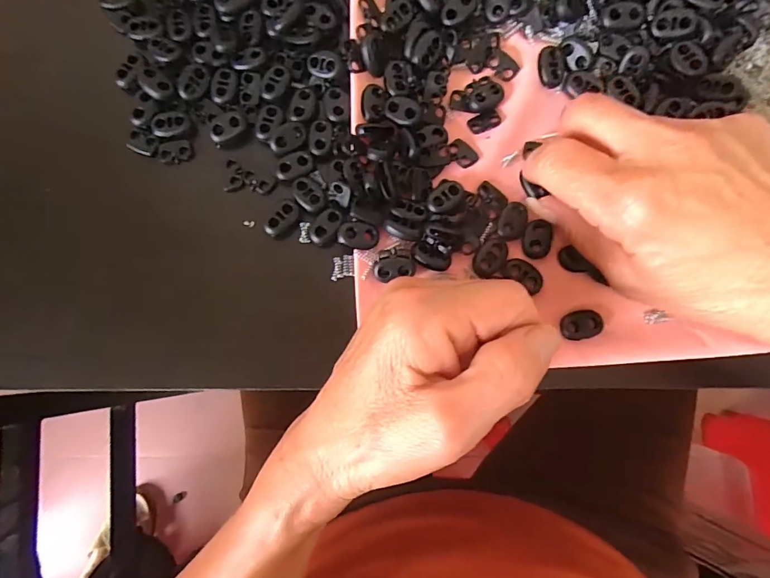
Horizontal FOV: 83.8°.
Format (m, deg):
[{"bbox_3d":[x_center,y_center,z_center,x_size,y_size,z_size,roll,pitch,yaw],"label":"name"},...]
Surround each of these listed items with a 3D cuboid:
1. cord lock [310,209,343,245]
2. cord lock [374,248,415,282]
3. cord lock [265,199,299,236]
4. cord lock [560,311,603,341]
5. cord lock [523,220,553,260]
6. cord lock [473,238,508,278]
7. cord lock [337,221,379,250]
[{"bbox_3d":[-0.032,-0.033,0.229,0.012,0.005,0.021,34,85,4],"label":"cord lock"},{"bbox_3d":[0.005,-0.013,0.222,0.020,0.007,0.015,-12,83,-1],"label":"cord lock"},{"bbox_3d":[-0.055,-0.038,0.229,0.021,0.007,0.010,-44,85,-4],"label":"cord lock"},{"bbox_3d":[0.102,0.019,0.222,0.021,0.004,0.014,-14,83,-1],"label":"cord lock"},{"bbox_3d":[0.081,-0.026,0.226,0.015,0.005,0.020,10,84,2],"label":"cord lock"},{"bbox_3d":[0.056,-0.017,0.226,0.015,0.004,0.022,33,85,4],"label":"cord lock"},{"bbox_3d":[-0.014,-0.028,0.224,0.023,0.004,0.013,6,104,-25],"label":"cord lock"}]

